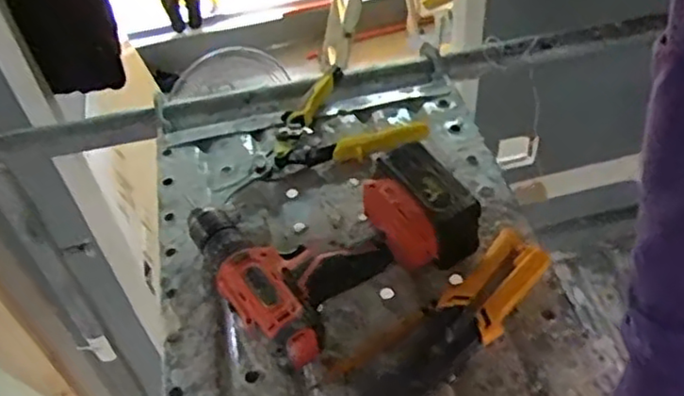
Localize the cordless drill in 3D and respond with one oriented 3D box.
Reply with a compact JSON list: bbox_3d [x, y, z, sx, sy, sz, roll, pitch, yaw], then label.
[{"bbox_3d":[-0.010,0.029,0.651,0.239,0.088,0.197,-27,52,-22],"label":"cordless drill"}]

